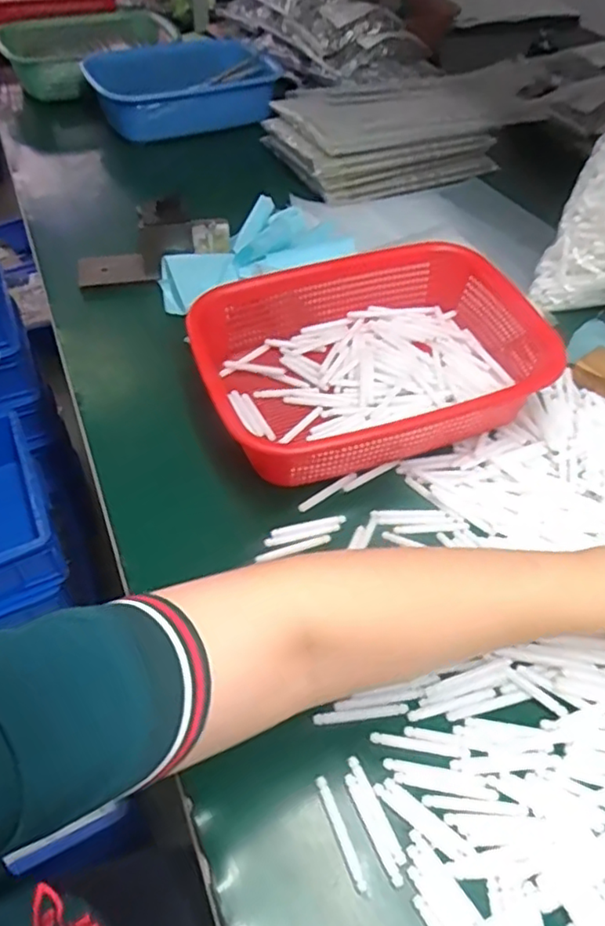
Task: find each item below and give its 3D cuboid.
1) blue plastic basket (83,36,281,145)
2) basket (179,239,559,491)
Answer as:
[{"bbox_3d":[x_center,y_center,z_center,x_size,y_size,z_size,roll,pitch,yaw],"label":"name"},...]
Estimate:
[{"bbox_3d":[-0.199,-0.607,1.009,0.283,0.091,0.165,-20,52,-16],"label":"blue plastic basket"},{"bbox_3d":[0.070,-0.093,0.552,0.302,0.087,0.198,-17,51,-11],"label":"basket"}]

